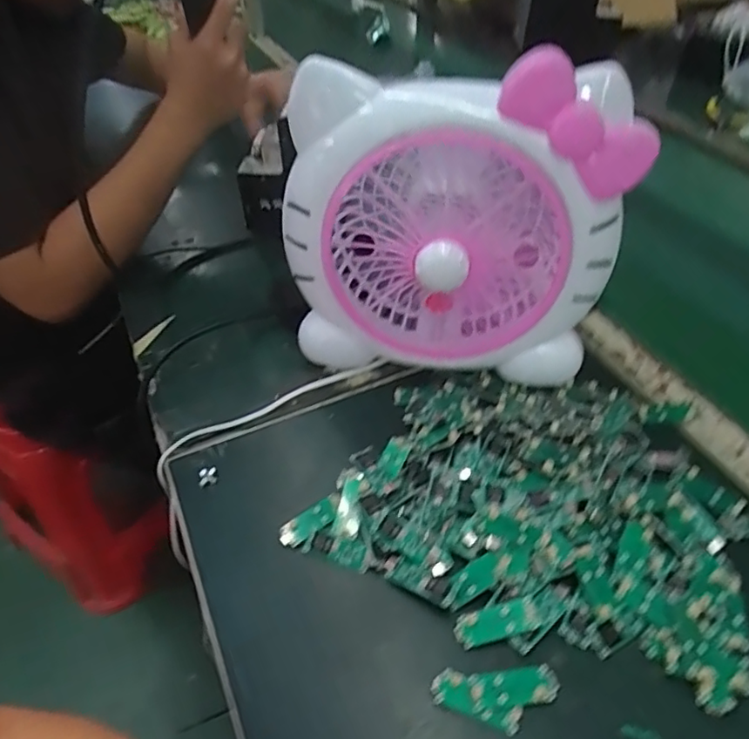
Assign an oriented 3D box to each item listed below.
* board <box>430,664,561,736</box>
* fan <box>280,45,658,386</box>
[{"bbox_3d":[0.073,0.196,0.347,0.075,0.007,0.032,-3,44,-1],"label":"board"},{"bbox_3d":[0.061,-0.119,0.484,0.251,0.259,0.108,5,44,7],"label":"fan"}]

